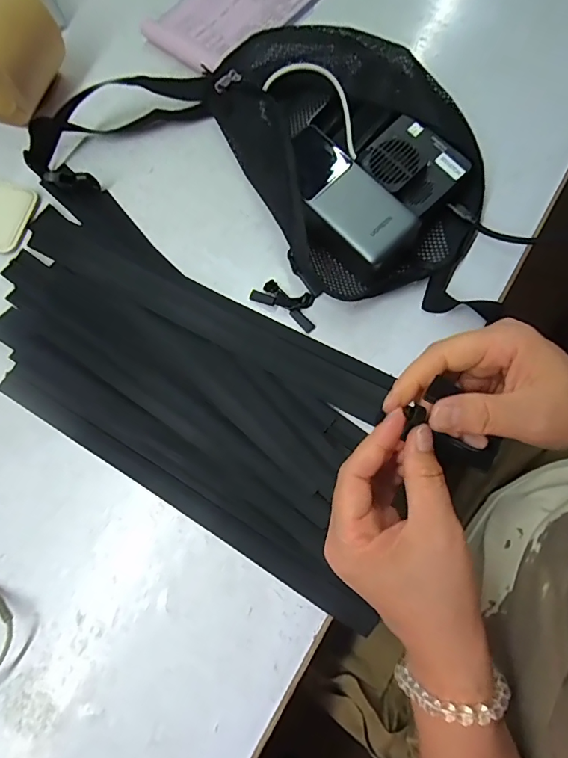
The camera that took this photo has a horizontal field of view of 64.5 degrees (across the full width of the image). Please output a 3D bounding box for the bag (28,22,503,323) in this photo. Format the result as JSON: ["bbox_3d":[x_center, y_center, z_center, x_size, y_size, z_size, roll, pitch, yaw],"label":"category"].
[{"bbox_3d":[-0.023,-0.208,0.402,0.406,0.052,0.259,8,76,3],"label":"bag"}]

